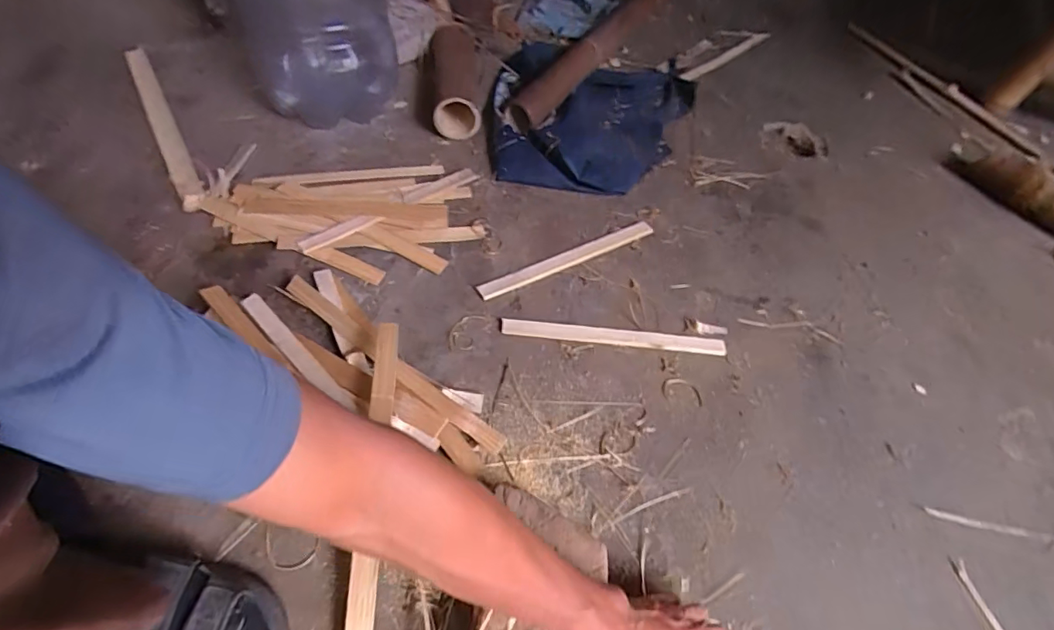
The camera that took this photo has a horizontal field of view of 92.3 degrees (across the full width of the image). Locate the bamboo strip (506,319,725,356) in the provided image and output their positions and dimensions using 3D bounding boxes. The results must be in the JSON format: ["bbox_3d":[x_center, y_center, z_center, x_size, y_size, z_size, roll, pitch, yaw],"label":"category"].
[{"bbox_3d":[0.118,0.029,0.692,0.301,0.005,0.026,6,54,-1],"label":"bamboo strip"}]

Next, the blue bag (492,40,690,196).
[{"bbox_3d":[0.126,-0.399,0.980,0.381,0.055,0.460,11,54,3],"label":"blue bag"}]

